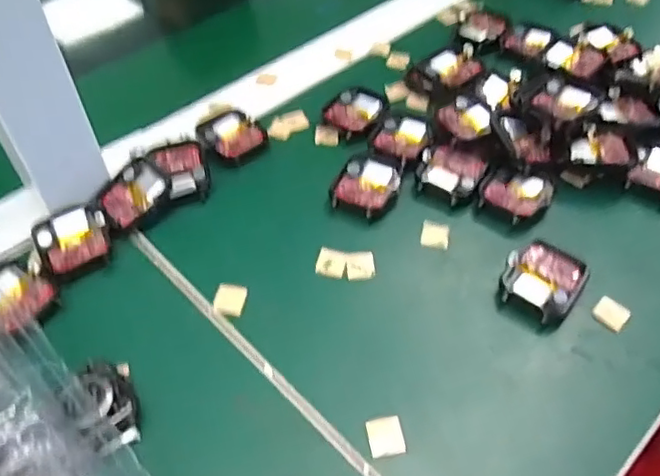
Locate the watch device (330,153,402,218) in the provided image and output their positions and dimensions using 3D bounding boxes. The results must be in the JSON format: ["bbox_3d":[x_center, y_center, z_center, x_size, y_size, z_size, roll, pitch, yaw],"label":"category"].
[{"bbox_3d":[0.023,-0.033,0.364,0.037,0.007,0.046,15,51,13],"label":"watch device"}]

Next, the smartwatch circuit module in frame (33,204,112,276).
[{"bbox_3d":[-0.144,-0.001,0.337,0.038,0.010,0.040,-23,53,-18],"label":"smartwatch circuit module in frame"}]

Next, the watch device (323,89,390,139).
[{"bbox_3d":[0.019,-0.086,0.410,0.040,0.010,0.044,0,49,1],"label":"watch device"}]

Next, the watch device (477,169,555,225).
[{"bbox_3d":[0.112,-0.026,0.358,0.036,0.009,0.044,35,59,27],"label":"watch device"}]

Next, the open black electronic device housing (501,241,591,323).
[{"bbox_3d":[0.113,0.021,0.318,0.038,0.012,0.046,31,56,24],"label":"open black electronic device housing"}]

